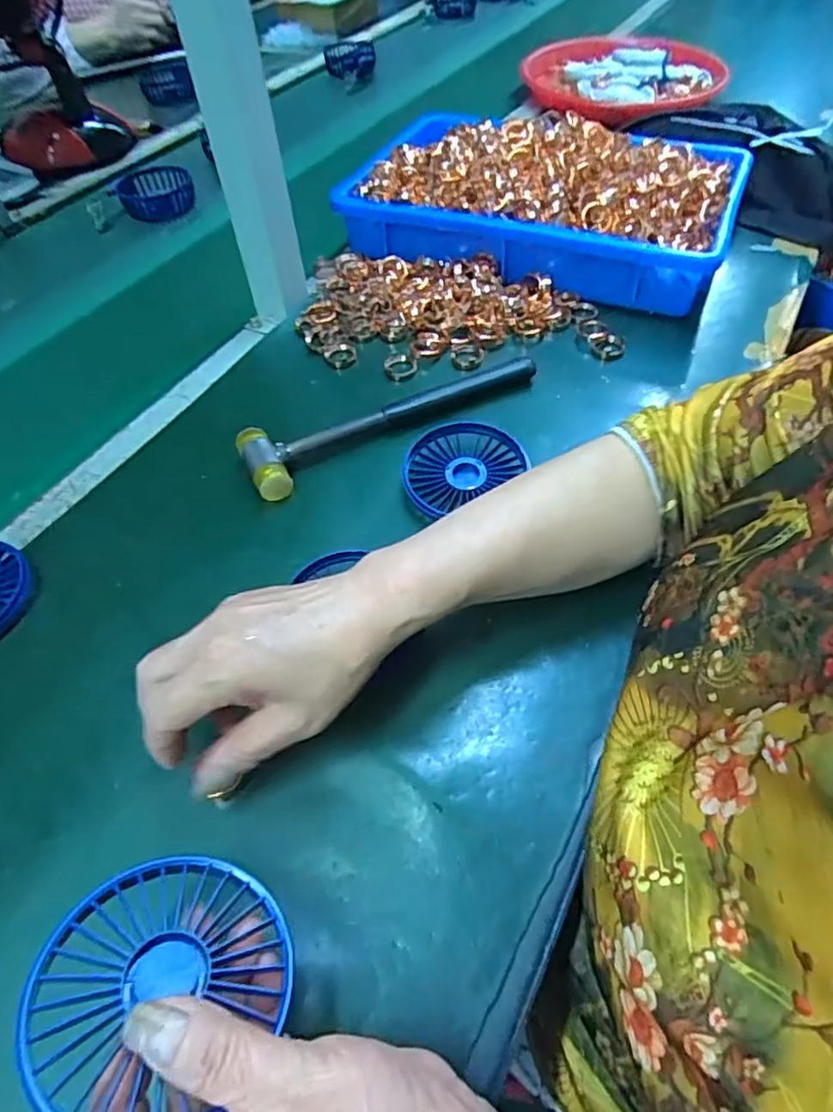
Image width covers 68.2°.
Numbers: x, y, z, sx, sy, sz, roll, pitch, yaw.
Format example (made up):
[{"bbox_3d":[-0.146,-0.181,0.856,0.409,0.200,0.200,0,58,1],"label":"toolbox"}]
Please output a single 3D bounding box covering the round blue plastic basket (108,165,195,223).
[{"bbox_3d":[-0.313,-0.431,0.737,0.084,0.037,0.087,-1,54,2],"label":"round blue plastic basket"}]

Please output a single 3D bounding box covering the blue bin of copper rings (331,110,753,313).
[{"bbox_3d":[0.126,-0.371,0.620,0.363,0.095,0.235,15,56,13],"label":"blue bin of copper rings"}]

